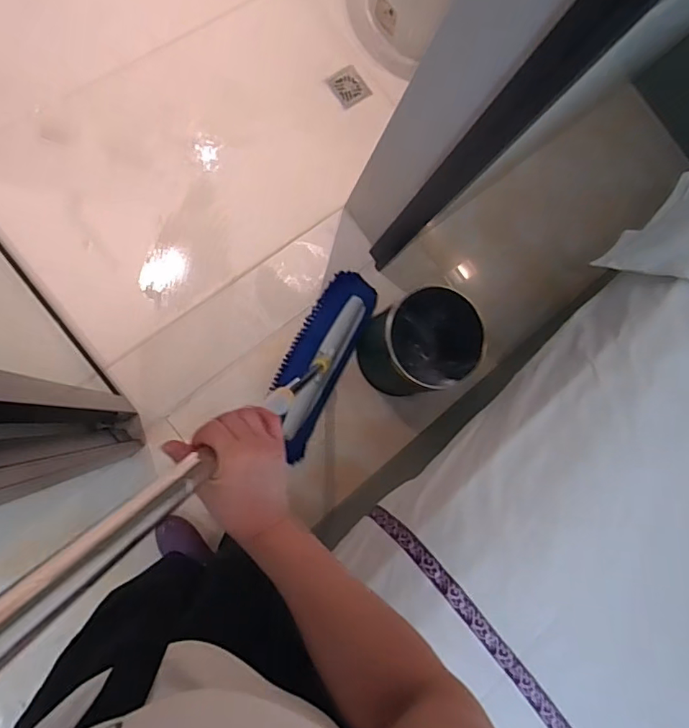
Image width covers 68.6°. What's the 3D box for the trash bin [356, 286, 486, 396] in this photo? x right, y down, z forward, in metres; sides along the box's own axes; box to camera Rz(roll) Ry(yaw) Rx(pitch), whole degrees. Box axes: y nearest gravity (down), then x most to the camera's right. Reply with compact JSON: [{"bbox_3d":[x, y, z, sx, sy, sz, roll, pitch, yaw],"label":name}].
[{"bbox_3d":[0.187,-0.054,1.198,0.258,0.278,0.213,-23,89,-14],"label":"trash bin"}]

